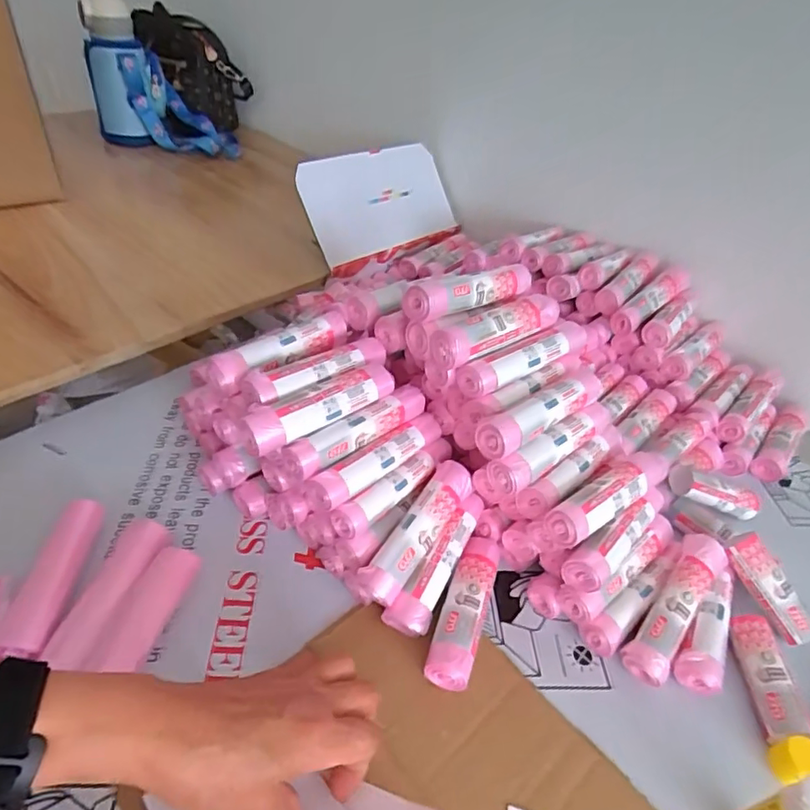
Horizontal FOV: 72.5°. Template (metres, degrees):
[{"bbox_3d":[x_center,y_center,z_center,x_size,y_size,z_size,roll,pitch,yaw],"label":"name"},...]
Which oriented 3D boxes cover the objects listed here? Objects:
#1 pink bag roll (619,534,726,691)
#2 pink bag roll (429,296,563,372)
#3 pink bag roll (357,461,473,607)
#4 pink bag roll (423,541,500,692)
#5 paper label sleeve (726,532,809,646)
[{"bbox_3d":[0.202,0.150,0.410,0.031,0.024,0.119,32,63,26],"label":"pink bag roll"},{"bbox_3d":[0.074,-0.061,0.425,0.118,0.030,0.028,-20,48,-29],"label":"pink bag roll"},{"bbox_3d":[0.010,0.093,0.412,0.028,0.025,0.117,28,61,23],"label":"pink bag roll"},{"bbox_3d":[0.045,0.149,0.410,0.030,0.028,0.118,16,42,11],"label":"pink bag roll"},{"bbox_3d":[0.281,0.141,0.426,0.022,0.022,0.080,-18,72,-25],"label":"paper label sleeve"}]

